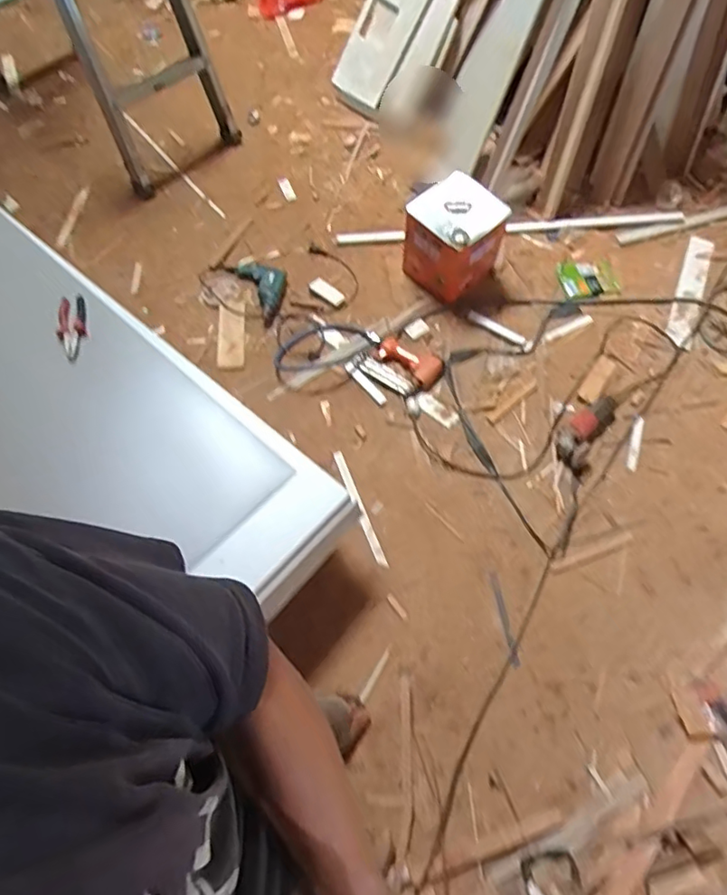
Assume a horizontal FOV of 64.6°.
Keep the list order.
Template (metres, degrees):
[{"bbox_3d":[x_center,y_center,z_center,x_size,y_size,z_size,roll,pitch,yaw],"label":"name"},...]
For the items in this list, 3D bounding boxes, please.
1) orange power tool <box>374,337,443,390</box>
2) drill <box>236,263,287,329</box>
[{"bbox_3d":[0.136,-0.262,1.702,0.203,0.051,0.100,41,71,18],"label":"orange power tool"},{"bbox_3d":[-0.305,-0.512,1.835,0.120,0.063,0.264,-24,66,-11],"label":"drill"}]

